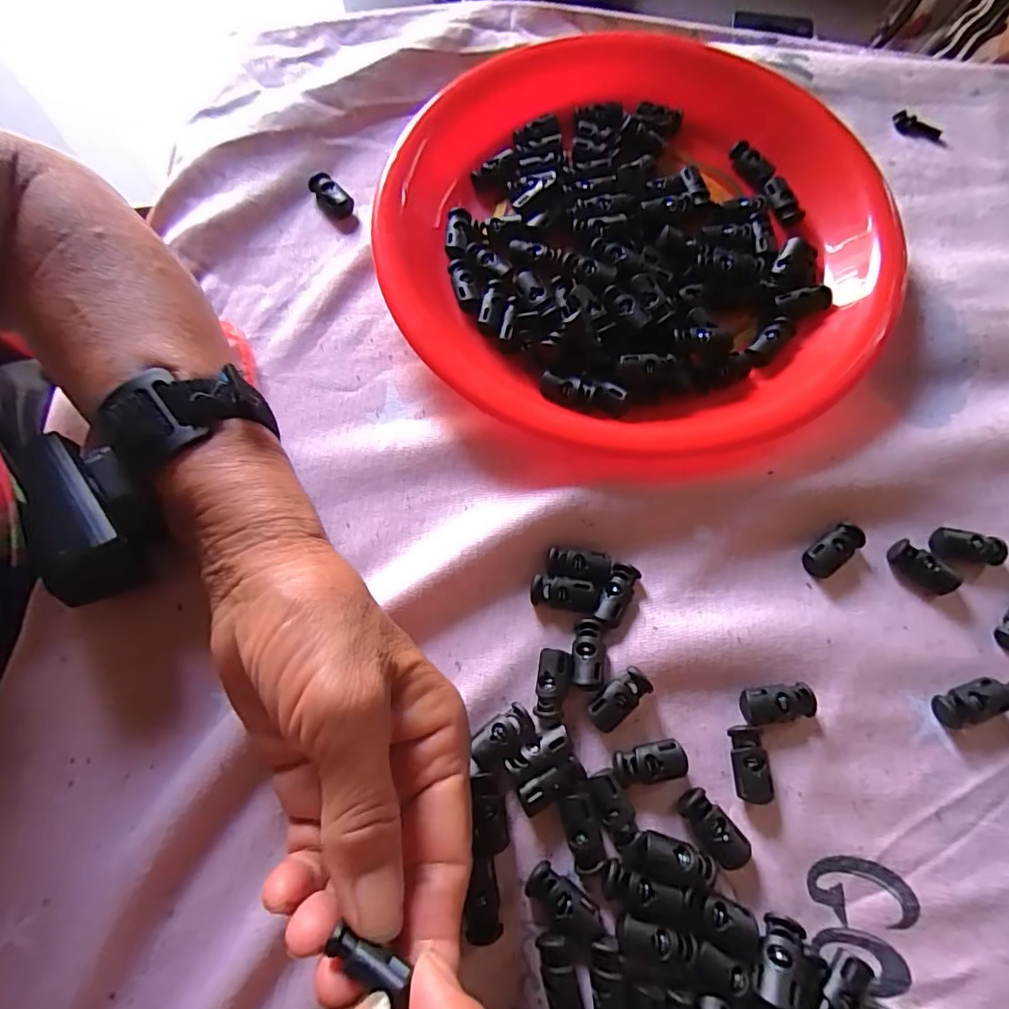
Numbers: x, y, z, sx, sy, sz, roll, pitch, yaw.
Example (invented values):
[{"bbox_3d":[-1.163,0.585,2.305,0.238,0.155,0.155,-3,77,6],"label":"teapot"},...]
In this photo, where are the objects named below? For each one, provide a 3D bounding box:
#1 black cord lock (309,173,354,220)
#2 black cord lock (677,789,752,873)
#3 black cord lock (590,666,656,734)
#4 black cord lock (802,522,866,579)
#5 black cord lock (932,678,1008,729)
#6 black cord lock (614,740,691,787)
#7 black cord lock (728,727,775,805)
[{"bbox_3d":[-0.096,-0.171,0.299,0.014,0.011,0.025,-41,76,-12],"label":"black cord lock"},{"bbox_3d":[0.080,0.124,0.207,0.014,0.007,0.028,-38,75,-11],"label":"black cord lock"},{"bbox_3d":[0.046,0.079,0.219,0.027,0.012,0.013,-41,76,-12],"label":"black cord lock"},{"bbox_3d":[0.147,0.020,0.241,0.028,0.006,0.014,-37,75,-11],"label":"black cord lock"},{"bbox_3d":[0.192,0.082,0.222,0.029,0.007,0.015,-19,72,-6],"label":"black cord lock"},{"bbox_3d":[0.057,0.103,0.213,0.028,0.009,0.014,-12,72,-4],"label":"black cord lock"},{"bbox_3d":[0.097,0.103,0.214,0.013,0.007,0.027,-3,72,0],"label":"black cord lock"}]

